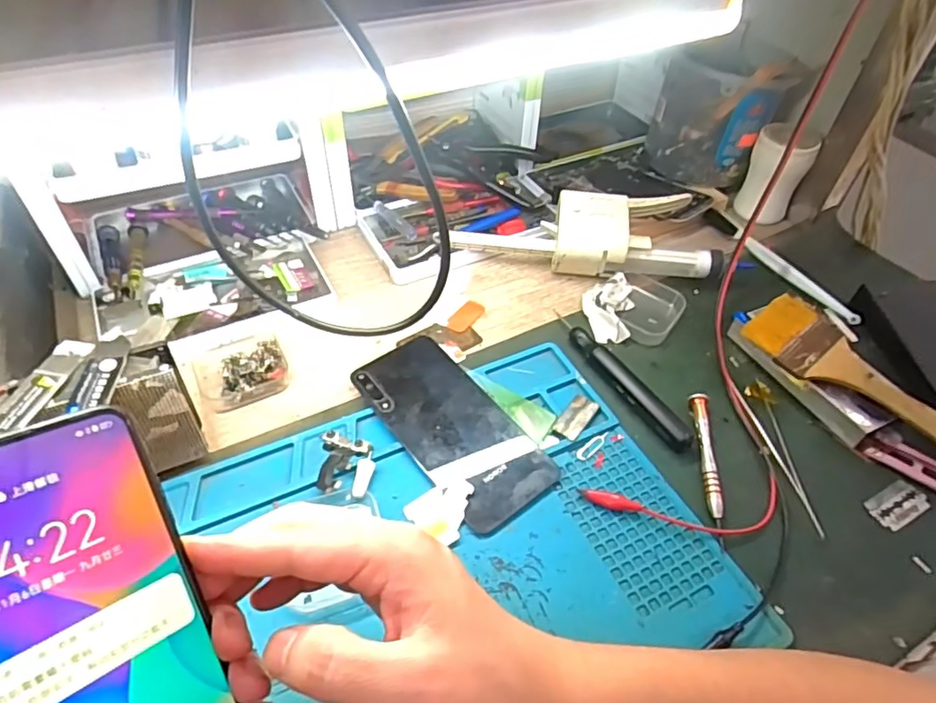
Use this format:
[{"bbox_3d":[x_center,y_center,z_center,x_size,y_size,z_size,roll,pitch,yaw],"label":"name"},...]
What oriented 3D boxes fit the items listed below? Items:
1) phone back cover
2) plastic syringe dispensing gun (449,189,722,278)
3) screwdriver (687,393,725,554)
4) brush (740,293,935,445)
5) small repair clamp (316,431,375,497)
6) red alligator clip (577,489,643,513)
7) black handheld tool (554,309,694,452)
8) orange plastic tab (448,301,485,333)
[{"bbox_3d":[-0.012,0.050,0.410,0.072,0.007,0.156,-29,56,-27],"label":"phone back cover"},{"bbox_3d":[0.101,-0.106,0.532,0.245,0.055,0.073,5,48,0],"label":"plastic syringe dispensing gun"},{"bbox_3d":[0.164,0.076,0.397,0.011,0.012,0.115,7,48,2],"label":"screwdriver"},{"bbox_3d":[0.285,0.016,0.423,0.068,0.016,0.163,-33,57,-29],"label":"brush"},{"bbox_3d":[-0.079,0.072,0.383,0.034,0.008,0.049,-1,48,-5],"label":"small repair clamp"},{"bbox_3d":[0.090,0.094,0.372,0.040,0.010,0.011,11,48,5],"label":"red alligator clip"},{"bbox_3d":[0.113,0.019,0.444,0.018,0.014,0.143,-23,54,-23],"label":"black handheld tool"},{"bbox_3d":[-0.001,-0.030,0.500,0.019,0.004,0.039,29,52,21],"label":"orange plastic tab"}]

